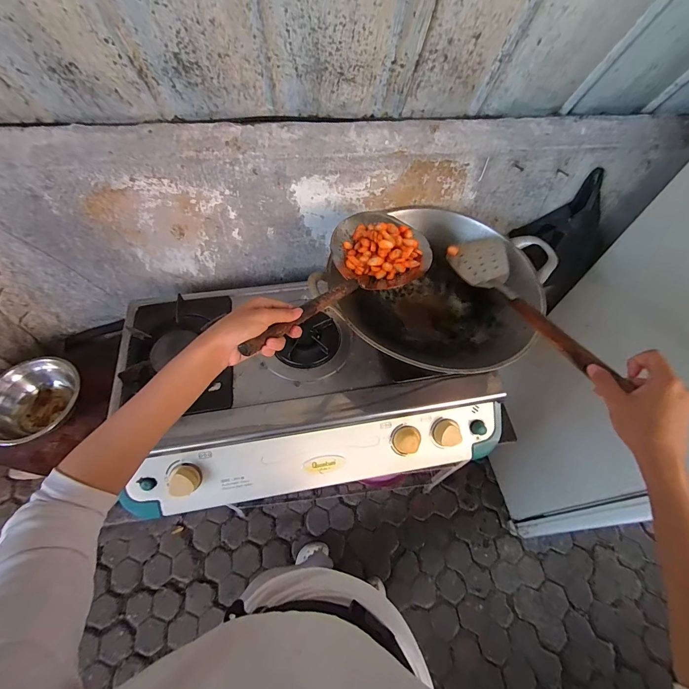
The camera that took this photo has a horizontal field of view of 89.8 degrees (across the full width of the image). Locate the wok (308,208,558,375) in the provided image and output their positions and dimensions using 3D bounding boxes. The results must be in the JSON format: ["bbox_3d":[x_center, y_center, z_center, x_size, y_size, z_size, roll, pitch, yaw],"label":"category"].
[{"bbox_3d":[0.175,-0.112,0.663,0.362,0.129,0.302,21,60,10],"label":"wok"}]

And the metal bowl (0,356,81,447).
[{"bbox_3d":[-0.651,0.125,0.747,0.179,0.095,0.163,1,58,-2],"label":"metal bowl"}]

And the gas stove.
[{"bbox_3d":[-0.070,0.066,0.704,0.694,0.136,0.410,-6,59,-7],"label":"gas stove"}]

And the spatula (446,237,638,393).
[{"bbox_3d":[0.260,-0.071,0.515,0.102,0.054,0.368,-2,34,-4],"label":"spatula"}]

